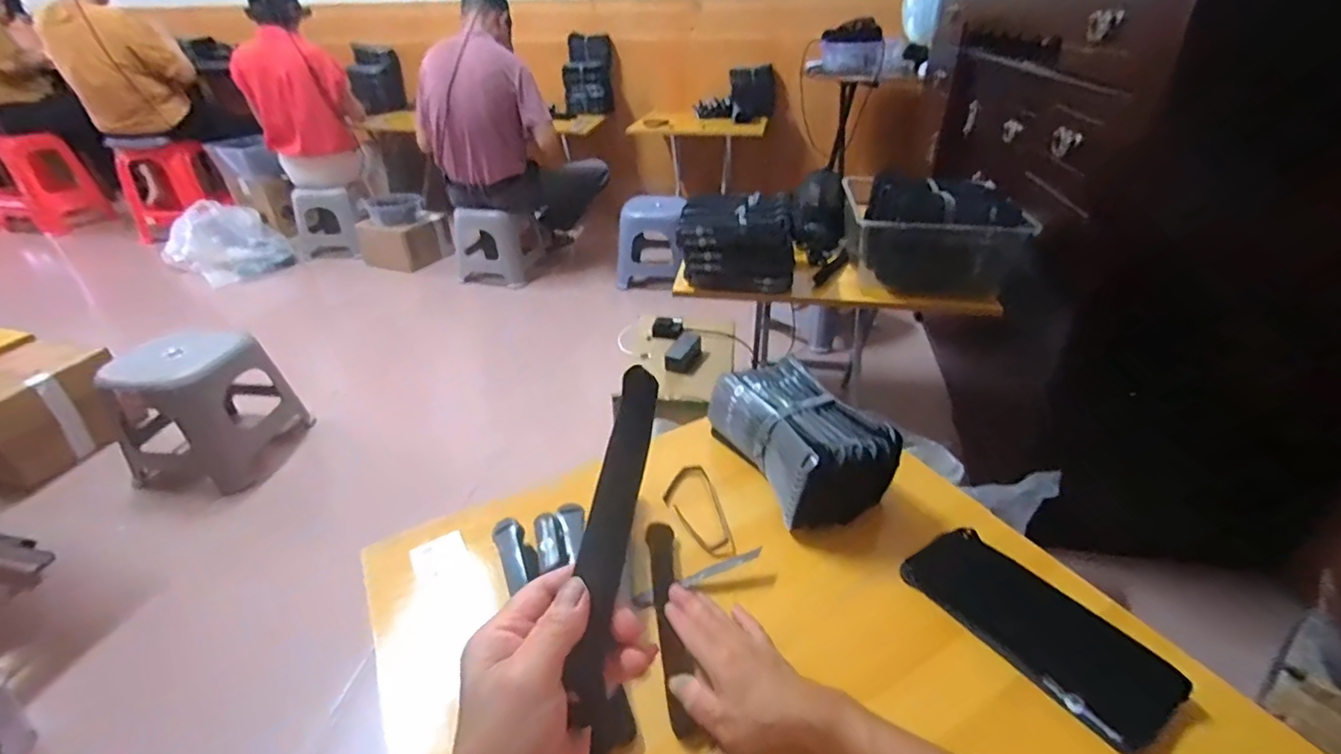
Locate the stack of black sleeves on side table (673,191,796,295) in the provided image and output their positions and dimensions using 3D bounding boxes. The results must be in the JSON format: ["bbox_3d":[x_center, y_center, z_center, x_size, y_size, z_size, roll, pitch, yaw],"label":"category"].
[{"bbox_3d":[0.127,-0.259,1.092,0.213,0.139,0.175,2,33,5],"label":"stack of black sleeves on side table"}]

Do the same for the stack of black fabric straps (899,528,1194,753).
[{"bbox_3d":[0.314,0.214,0.500,0.088,0.019,0.199,-22,39,-29],"label":"stack of black fabric straps"}]

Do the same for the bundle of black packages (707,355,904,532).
[{"bbox_3d":[0.145,0.060,0.653,0.126,0.087,0.209,-13,35,-18],"label":"bundle of black packages"}]

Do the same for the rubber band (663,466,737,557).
[{"bbox_3d":[0.026,0.143,0.627,0.056,0.013,0.128,-8,34,-10],"label":"rubber band"}]

